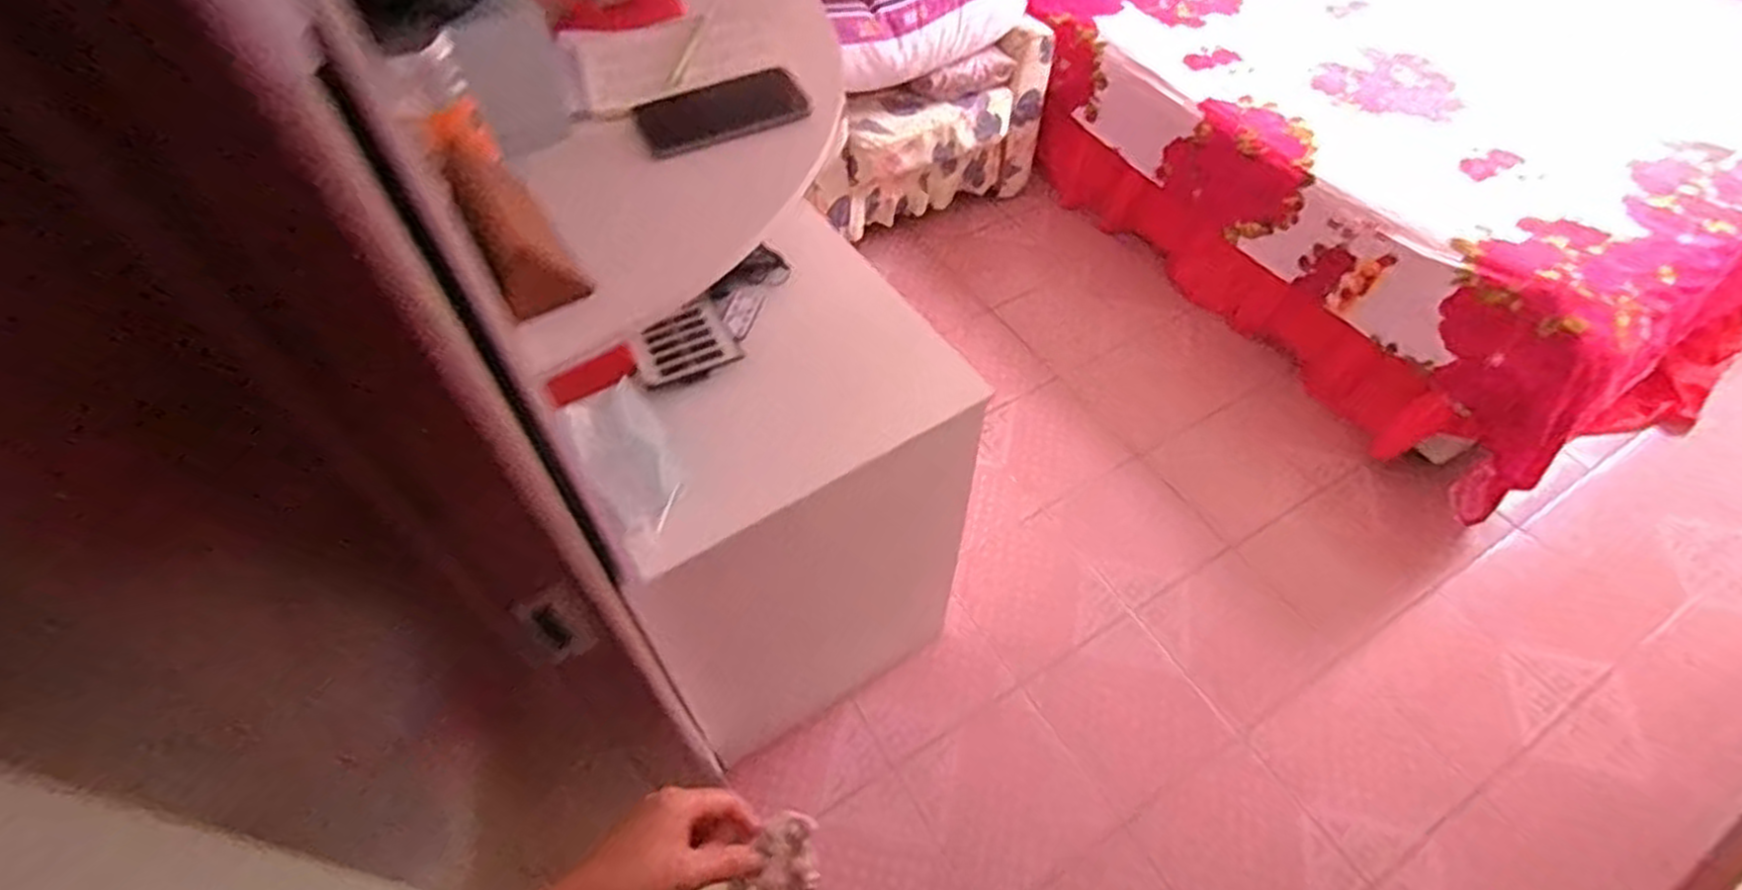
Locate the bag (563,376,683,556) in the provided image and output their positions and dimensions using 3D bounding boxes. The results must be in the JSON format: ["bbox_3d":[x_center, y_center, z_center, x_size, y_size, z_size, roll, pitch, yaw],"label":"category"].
[{"bbox_3d":[-0.280,0.025,0.896,0.094,0.026,0.225,-24,57,-17],"label":"bag"}]

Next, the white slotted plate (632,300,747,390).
[{"bbox_3d":[-0.250,-0.128,1.008,0.137,0.028,0.103,-35,61,-23],"label":"white slotted plate"}]

